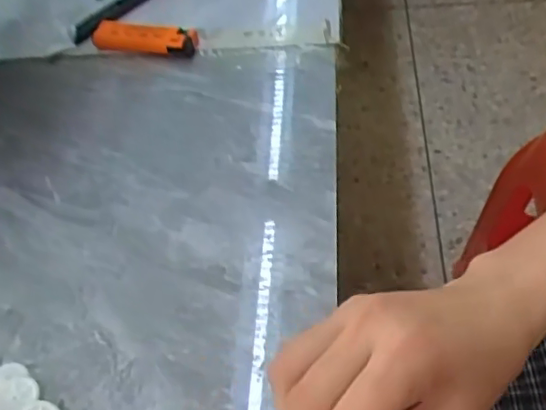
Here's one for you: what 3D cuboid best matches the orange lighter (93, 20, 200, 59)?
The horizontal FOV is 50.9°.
[{"bbox_3d":[-0.100,-0.129,0.444,0.083,0.017,0.020,9,53,13],"label":"orange lighter"}]

